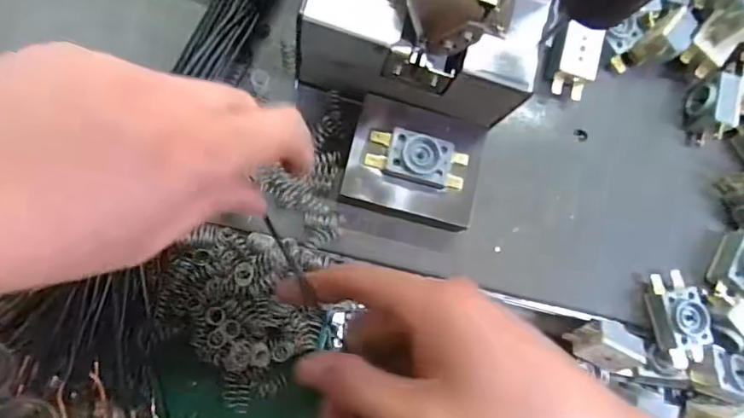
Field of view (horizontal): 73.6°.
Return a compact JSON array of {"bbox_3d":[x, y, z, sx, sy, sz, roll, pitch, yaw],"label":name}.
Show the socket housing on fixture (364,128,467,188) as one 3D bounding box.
[{"bbox_3d":[0.028,-0.030,0.294,0.059,0.010,0.028,11,82,-8],"label":"socket housing on fixture"}]

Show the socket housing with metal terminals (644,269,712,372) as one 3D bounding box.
[{"bbox_3d":[0.201,0.073,0.328,0.027,0.027,0.059,-7,85,-10],"label":"socket housing with metal terminals"}]

